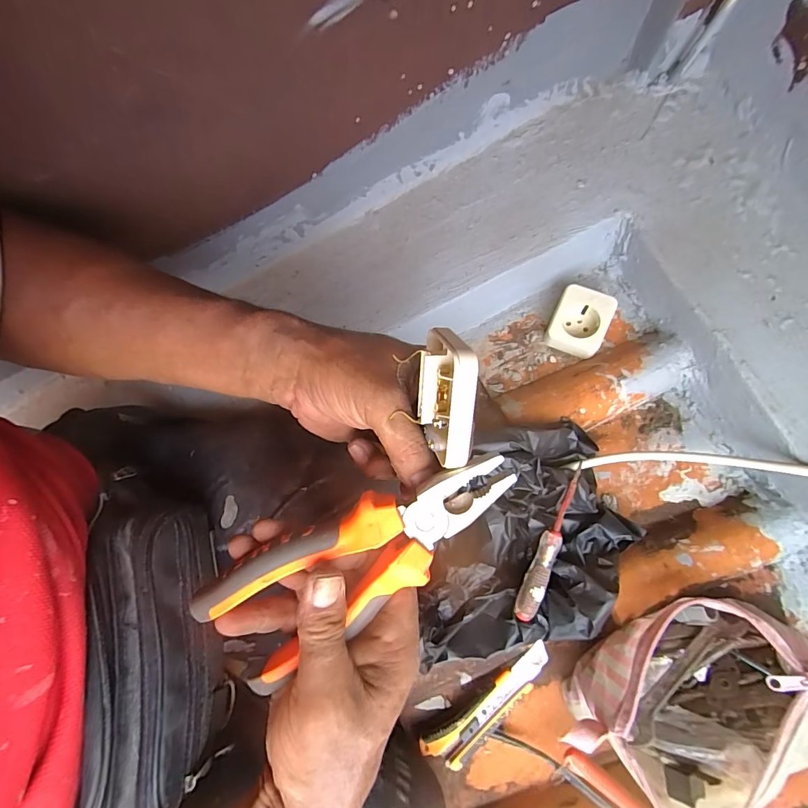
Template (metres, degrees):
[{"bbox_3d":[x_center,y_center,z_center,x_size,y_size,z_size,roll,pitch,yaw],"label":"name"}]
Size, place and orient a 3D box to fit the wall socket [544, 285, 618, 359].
[{"bbox_3d":[0.191,-0.090,0.456,0.058,0.029,0.066,25,89,13],"label":"wall socket"}]

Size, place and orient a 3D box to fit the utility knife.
[{"bbox_3d":[0.085,0.302,0.414,0.039,0.014,0.159,43,96,11],"label":"utility knife"}]

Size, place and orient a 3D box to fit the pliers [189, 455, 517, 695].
[{"bbox_3d":[-0.022,0.085,0.234,0.182,0.022,0.056,-28,94,0],"label":"pliers"}]

